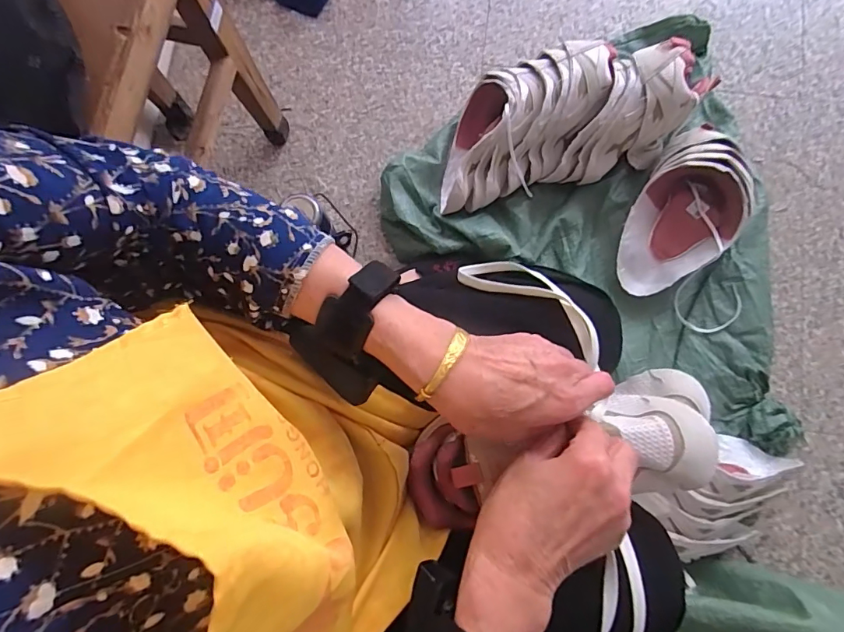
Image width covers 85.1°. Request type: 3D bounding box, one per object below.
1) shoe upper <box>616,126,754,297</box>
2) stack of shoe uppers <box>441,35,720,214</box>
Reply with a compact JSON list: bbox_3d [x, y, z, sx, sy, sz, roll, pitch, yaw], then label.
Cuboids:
[{"bbox_3d":[0.425,-0.165,0.757,0.155,0.127,0.283,36,83,6],"label":"shoe upper"},{"bbox_3d":[0.229,-0.323,0.776,0.424,0.157,0.197,-14,81,-2],"label":"stack of shoe uppers"}]

